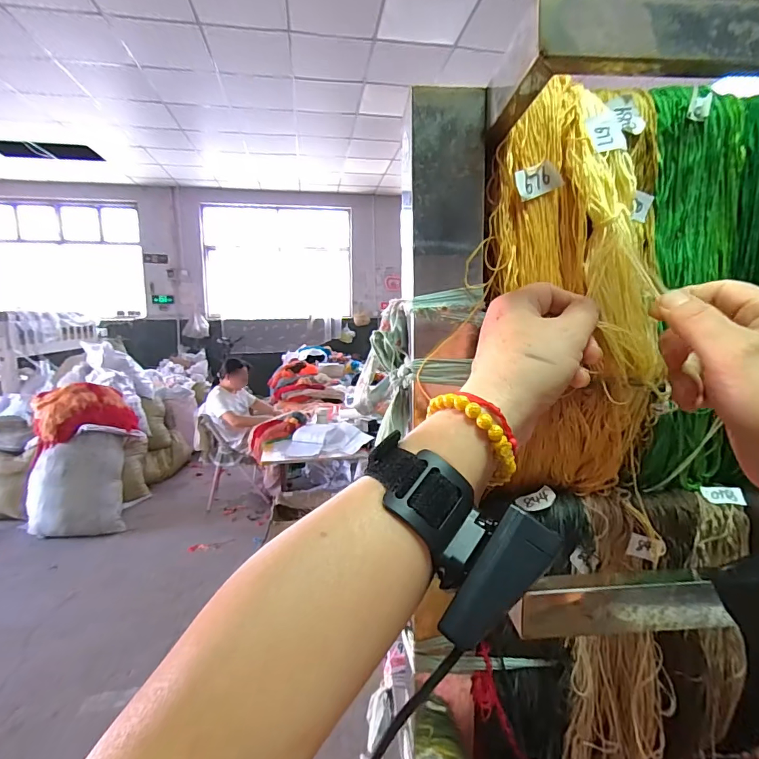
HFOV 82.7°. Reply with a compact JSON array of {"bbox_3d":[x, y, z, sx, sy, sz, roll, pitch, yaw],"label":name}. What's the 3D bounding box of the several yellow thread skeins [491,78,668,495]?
[{"bbox_3d":[0.140,-0.050,0.304,0.119,0.274,0.051,0,9,2],"label":"several yellow thread skeins"}]

